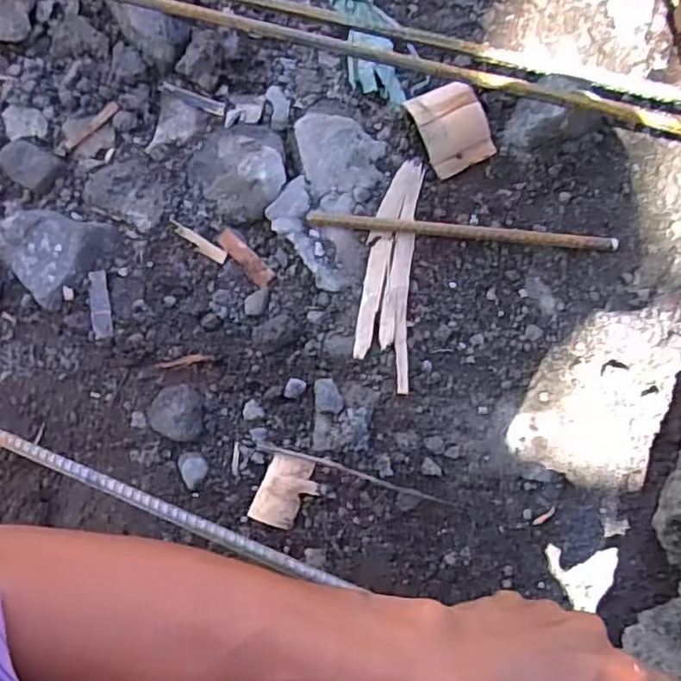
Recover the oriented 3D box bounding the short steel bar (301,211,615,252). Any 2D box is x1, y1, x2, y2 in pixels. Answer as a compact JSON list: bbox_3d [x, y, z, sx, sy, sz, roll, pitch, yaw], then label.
[{"bbox_3d":[0.098,-0.090,0.526,0.246,0.014,0.011,6,82,0],"label":"short steel bar"}]

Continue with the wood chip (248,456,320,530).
[{"bbox_3d":[-0.042,0.119,0.504,0.040,0.006,0.056,24,82,3],"label":"wood chip"}]

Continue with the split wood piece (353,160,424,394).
[{"bbox_3d":[0.040,-0.057,0.525,0.042,0.012,0.189,5,82,0],"label":"split wood piece"}]

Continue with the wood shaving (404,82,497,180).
[{"bbox_3d":[0.094,-0.181,0.542,0.056,0.023,0.071,-26,83,-4],"label":"wood shaving"}]

